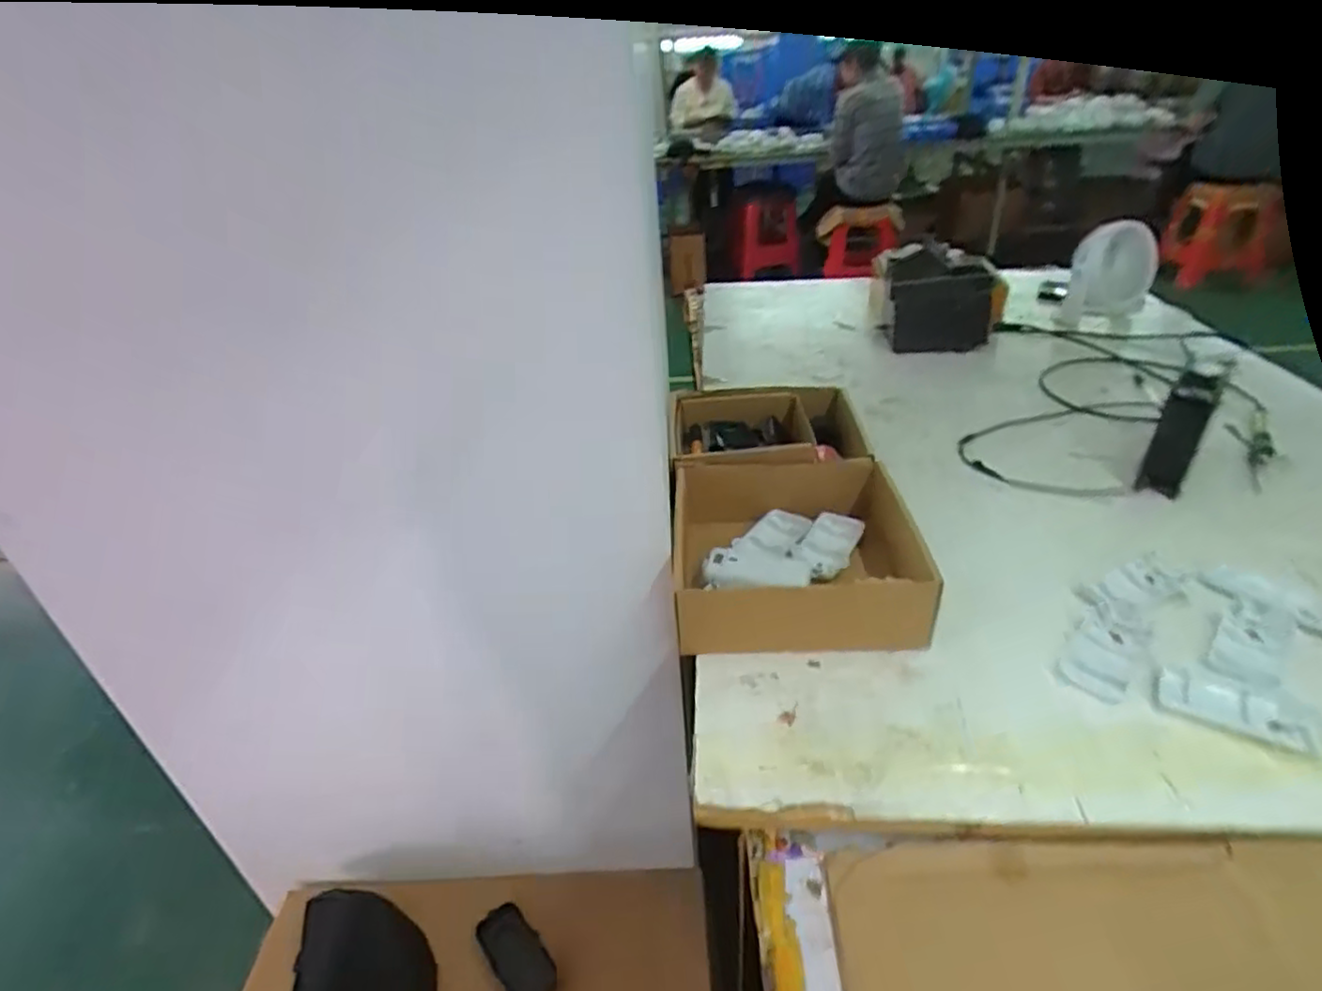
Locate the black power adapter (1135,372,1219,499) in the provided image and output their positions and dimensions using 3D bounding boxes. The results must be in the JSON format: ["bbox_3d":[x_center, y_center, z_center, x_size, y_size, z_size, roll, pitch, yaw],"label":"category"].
[{"bbox_3d":[0.532,-0.060,0.699,0.042,0.115,0.056,24,43,37],"label":"black power adapter"}]

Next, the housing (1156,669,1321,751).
[{"bbox_3d":[0.403,0.146,0.476,0.091,0.006,0.045,13,37,26],"label":"housing"}]

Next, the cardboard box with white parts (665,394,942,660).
[{"bbox_3d":[0.119,-0.002,0.698,0.205,0.100,0.388,-4,33,2],"label":"cardboard box with white parts"}]

